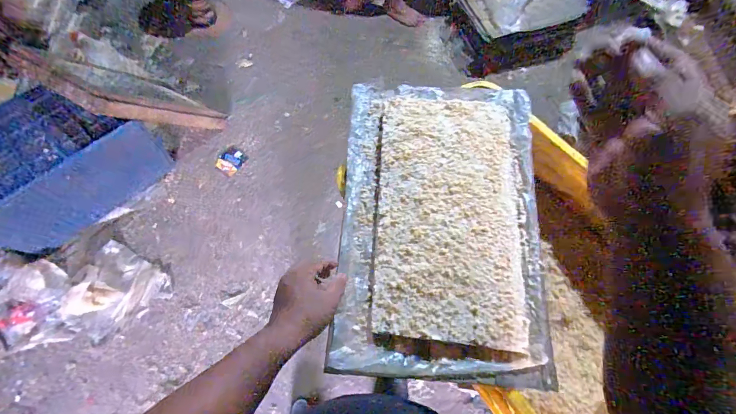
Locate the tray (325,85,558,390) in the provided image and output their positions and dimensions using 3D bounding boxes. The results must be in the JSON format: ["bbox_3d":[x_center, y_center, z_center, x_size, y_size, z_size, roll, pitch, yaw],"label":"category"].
[{"bbox_3d":[0.120,0.002,0.595,0.318,0.065,0.514,5,62,-1],"label":"tray"}]

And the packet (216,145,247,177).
[{"bbox_3d":[-0.628,-0.213,1.635,0.111,0.014,0.131,31,64,12],"label":"packet"}]

